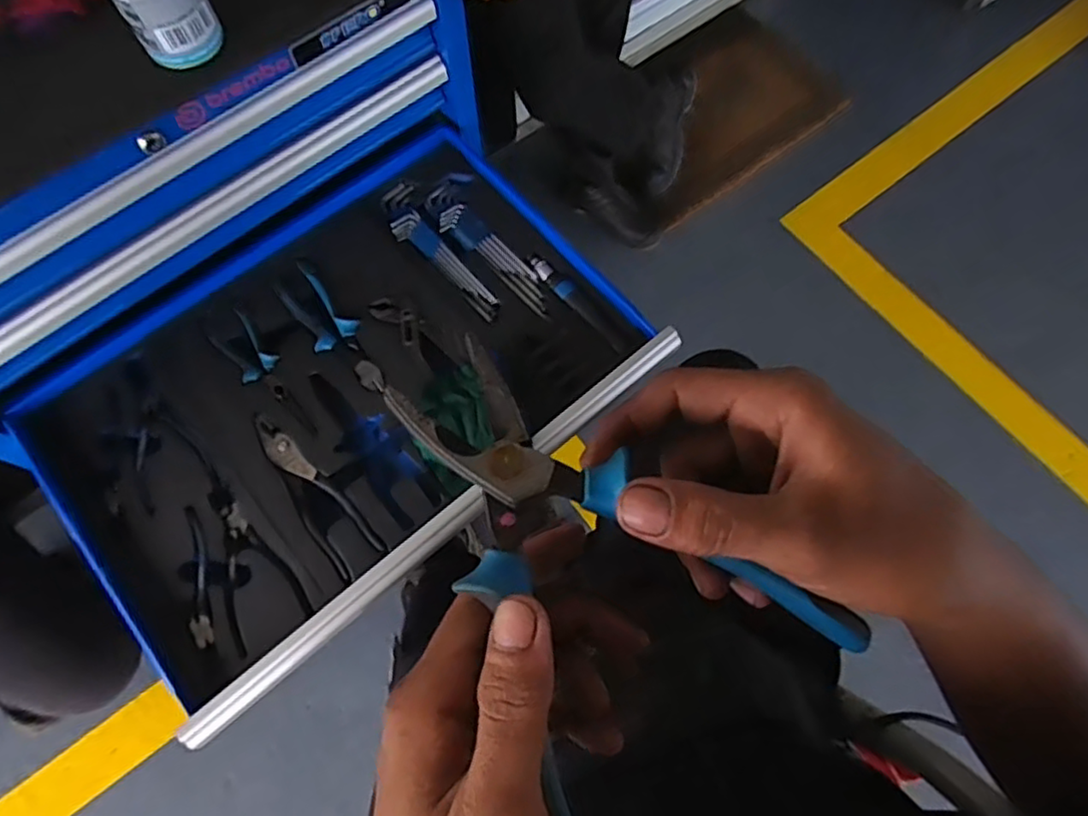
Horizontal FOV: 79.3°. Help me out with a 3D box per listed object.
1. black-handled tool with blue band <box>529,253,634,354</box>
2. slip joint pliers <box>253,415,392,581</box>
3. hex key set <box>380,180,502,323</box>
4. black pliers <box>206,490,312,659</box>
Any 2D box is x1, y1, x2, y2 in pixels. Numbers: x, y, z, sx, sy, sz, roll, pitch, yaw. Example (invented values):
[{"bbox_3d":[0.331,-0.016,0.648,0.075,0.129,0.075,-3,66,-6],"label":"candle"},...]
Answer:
[{"bbox_3d":[0.041,-0.124,0.756,0.025,0.018,0.164,-40,75,-13],"label":"black-handled tool with blue band"},{"bbox_3d":[-0.244,0.085,0.682,0.050,0.013,0.204,-40,75,-13],"label":"slip joint pliers"},{"bbox_3d":[-0.128,-0.186,0.787,0.052,0.014,0.224,-34,74,-11],"label":"hex key set"},{"bbox_3d":[-0.299,0.152,0.658,0.077,0.011,0.164,-29,73,-10],"label":"black pliers"}]

